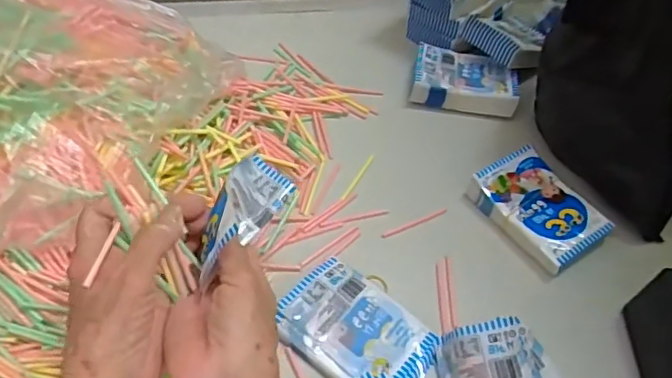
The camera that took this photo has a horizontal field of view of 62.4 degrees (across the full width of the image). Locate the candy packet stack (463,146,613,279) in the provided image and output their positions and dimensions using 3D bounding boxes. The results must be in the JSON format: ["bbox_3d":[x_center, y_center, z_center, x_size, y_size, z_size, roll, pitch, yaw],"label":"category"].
[{"bbox_3d":[0.176,0.016,0.483,0.070,0.025,0.106,-29,59,-22],"label":"candy packet stack"}]

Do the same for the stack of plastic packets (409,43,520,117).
[{"bbox_3d":[0.135,-0.112,0.582,0.104,0.030,0.076,10,53,5],"label":"stack of plastic packets"}]

